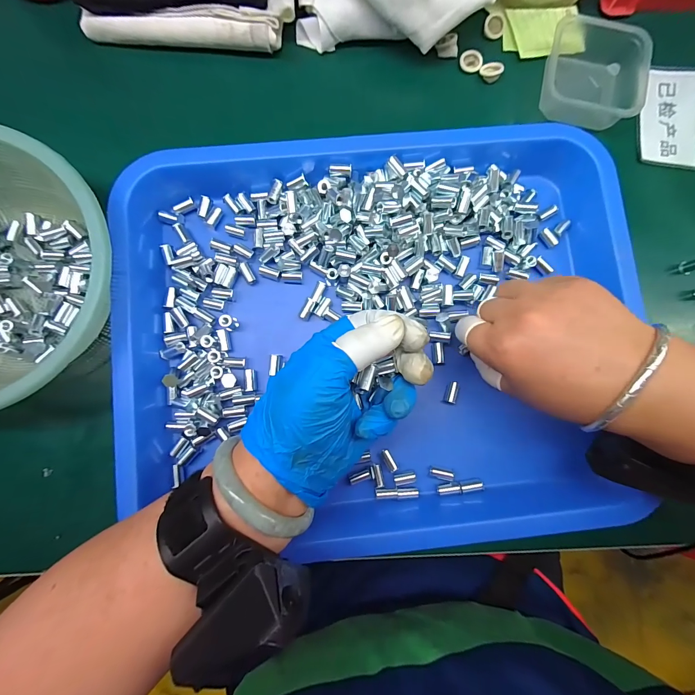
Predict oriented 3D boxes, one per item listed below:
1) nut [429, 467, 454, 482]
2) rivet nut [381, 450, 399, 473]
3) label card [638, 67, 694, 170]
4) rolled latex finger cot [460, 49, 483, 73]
[{"bbox_3d":[0.072,0.097,0.248,0.016,0.010,0.009,11,84,-2],"label":"nut"},{"bbox_3d":[0.032,0.087,0.247,0.007,0.004,0.019,-29,85,-6],"label":"rivet nut"},{"bbox_3d":[0.294,-0.209,0.293,0.065,0.005,0.095,4,84,1],"label":"label card"},{"bbox_3d":[0.112,-0.257,0.294,0.020,0.007,0.020,0,85,-3],"label":"rolled latex finger cot"}]

